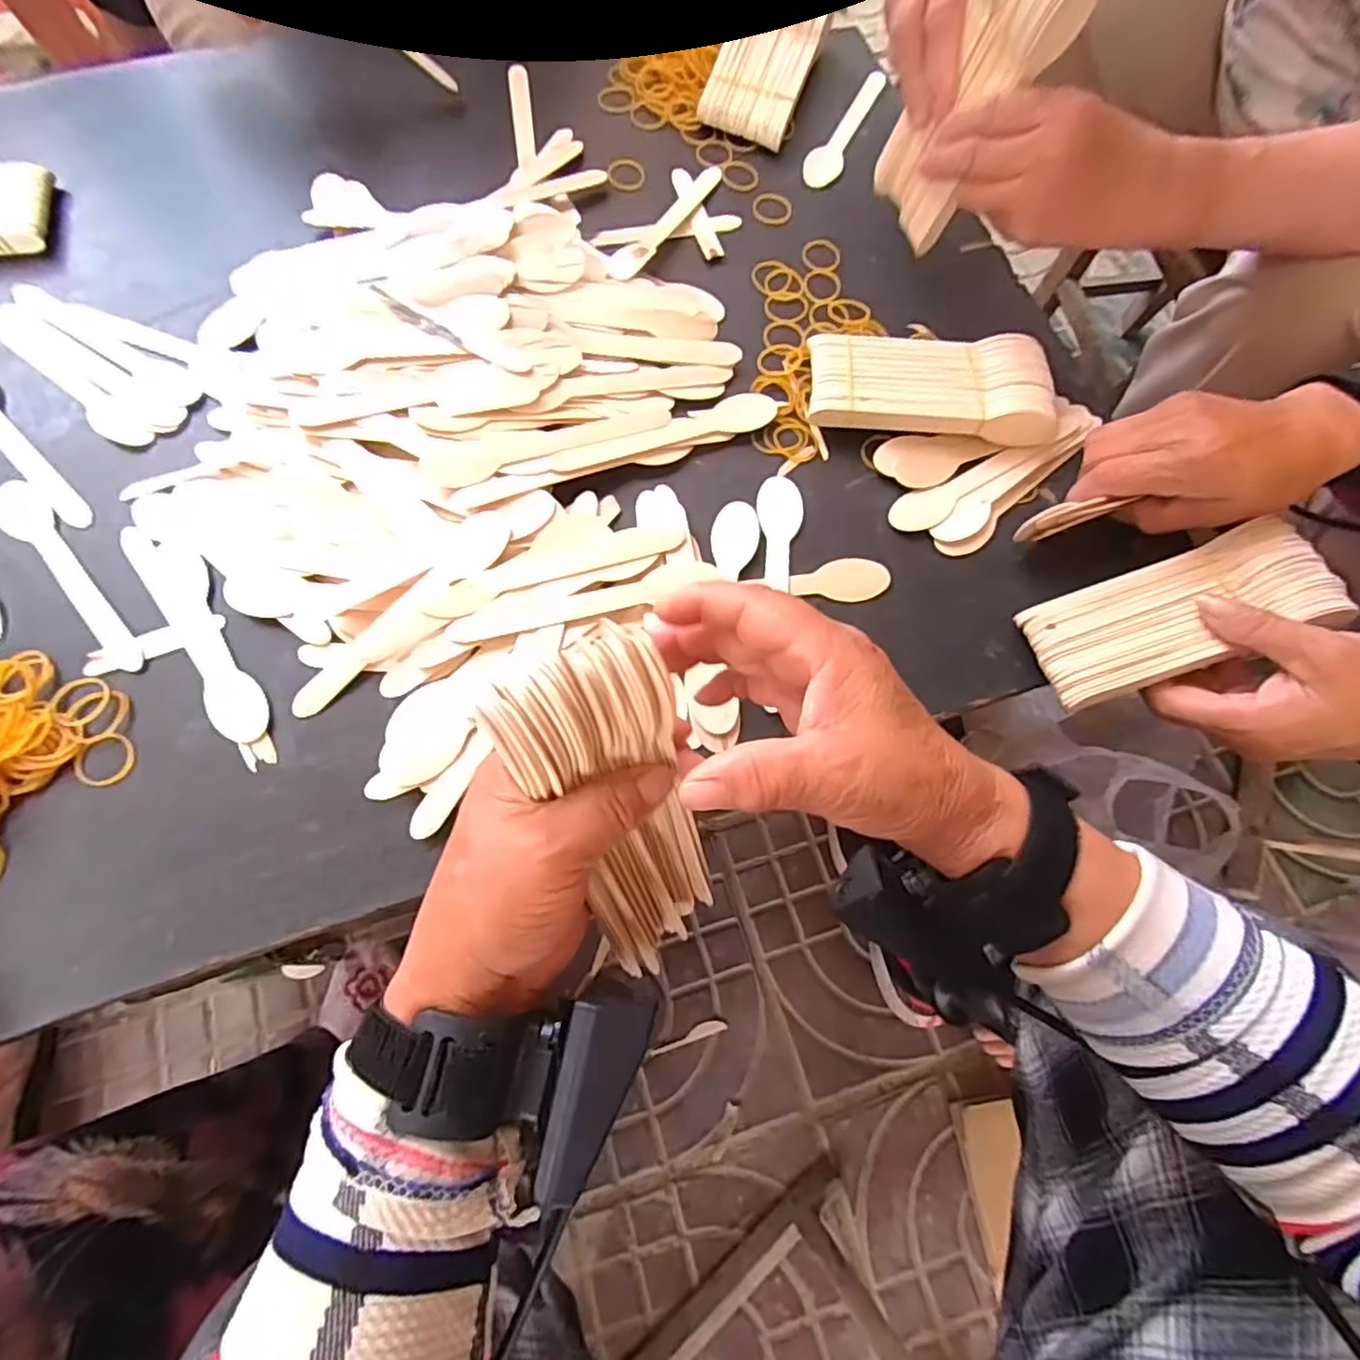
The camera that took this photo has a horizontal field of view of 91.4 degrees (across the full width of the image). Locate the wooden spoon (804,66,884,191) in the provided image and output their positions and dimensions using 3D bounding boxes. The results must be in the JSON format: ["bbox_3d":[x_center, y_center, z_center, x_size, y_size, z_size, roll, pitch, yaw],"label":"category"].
[{"bbox_3d":[0.132,-0.441,0.528,0.027,0.004,0.140,25,73,6],"label":"wooden spoon"}]

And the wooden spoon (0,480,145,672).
[{"bbox_3d":[-0.353,-0.064,0.384,0.151,0.004,0.026,43,76,11],"label":"wooden spoon"}]

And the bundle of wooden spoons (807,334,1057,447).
[{"bbox_3d":[0.164,-0.193,0.437,0.153,0.025,0.074,5,72,-1],"label":"bundle of wooden spoons"}]

